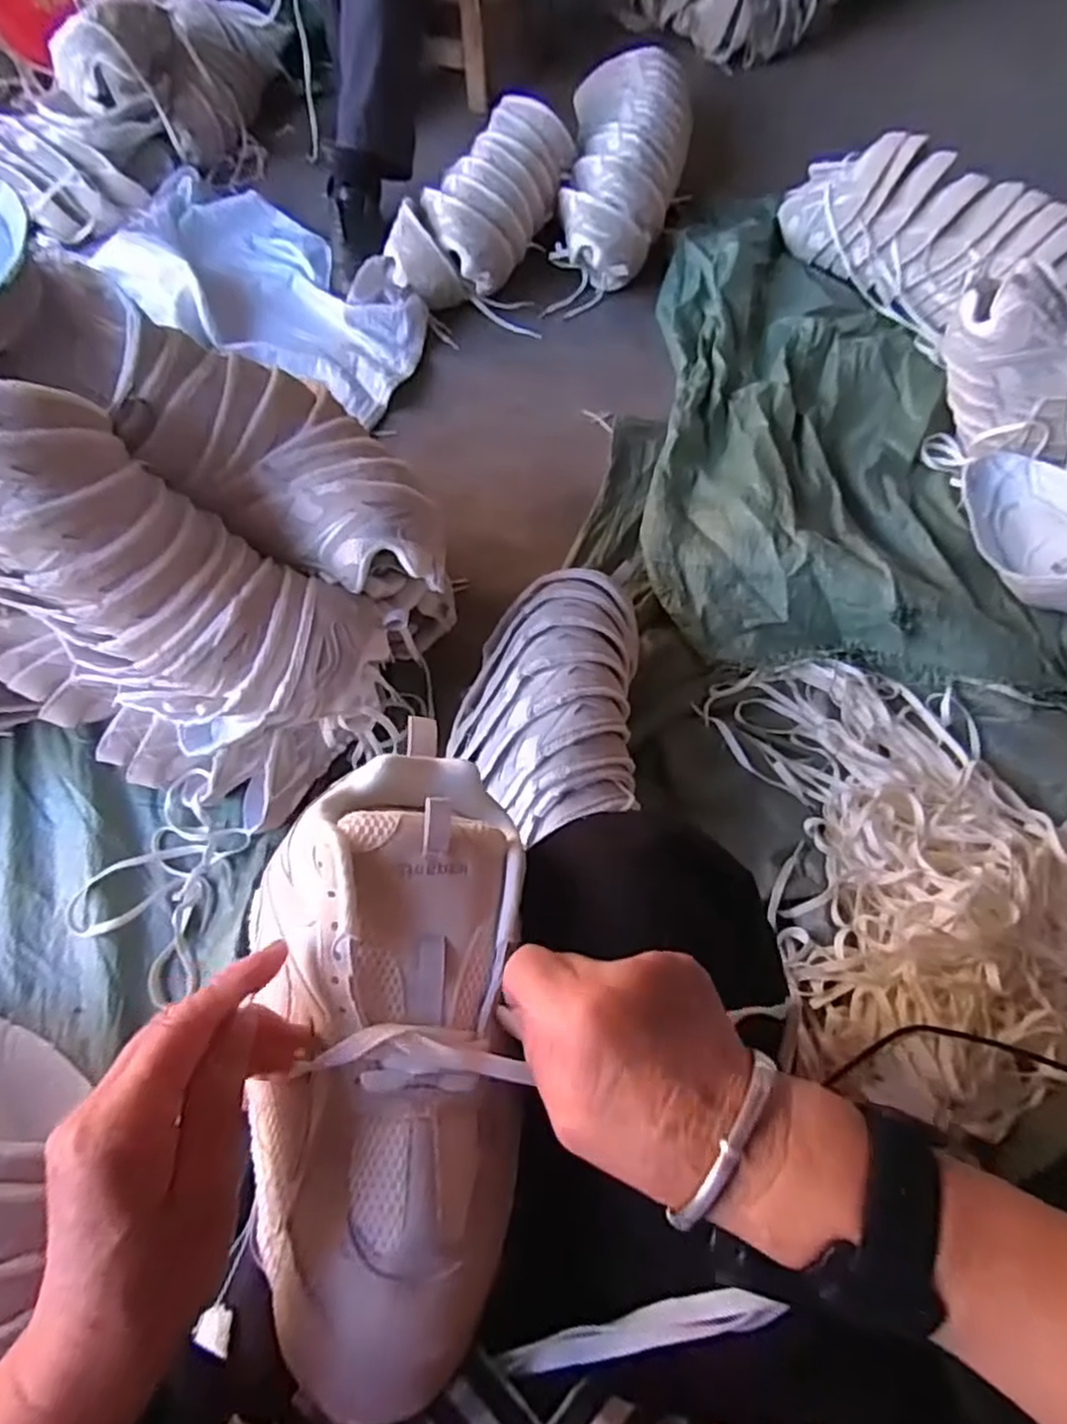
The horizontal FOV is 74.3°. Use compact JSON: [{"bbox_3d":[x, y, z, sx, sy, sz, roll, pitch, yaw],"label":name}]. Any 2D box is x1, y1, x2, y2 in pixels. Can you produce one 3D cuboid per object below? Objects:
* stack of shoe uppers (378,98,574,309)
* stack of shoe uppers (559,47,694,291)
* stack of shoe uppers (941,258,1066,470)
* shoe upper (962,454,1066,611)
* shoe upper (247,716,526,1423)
[{"bbox_3d":[-0.083,-0.815,1.131,0.180,0.123,0.371,25,68,12],"label":"stack of shoe uppers"},{"bbox_3d":[0.164,-0.950,1.218,0.209,0.135,0.562,5,65,3],"label":"stack of shoe uppers"},{"bbox_3d":[0.650,-0.403,0.895,0.131,0.185,0.266,-35,69,-14],"label":"stack of shoe uppers"},{"bbox_3d":[0.634,-0.231,0.891,0.150,0.071,0.222,-21,66,-9],"label":"shoe upper"},{"bbox_3d":[-0.067,0.139,0.311,0.119,0.071,0.265,-1,70,0],"label":"shoe upper"}]

